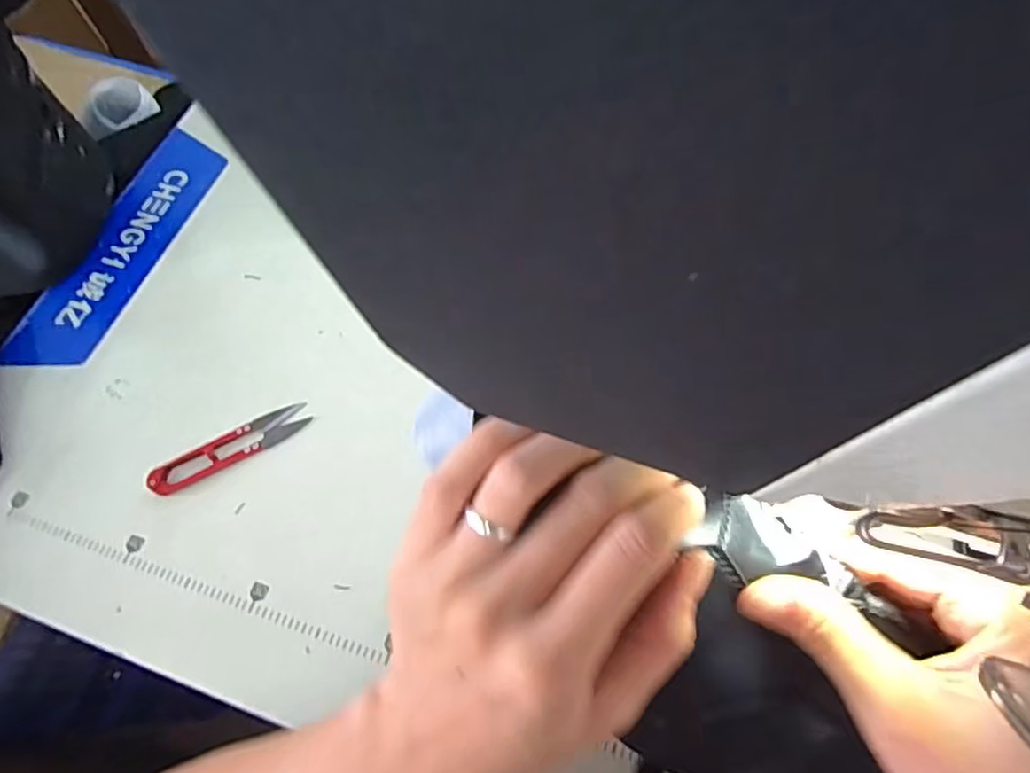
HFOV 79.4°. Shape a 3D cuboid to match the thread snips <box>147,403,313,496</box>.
[{"bbox_3d":[-0.214,0.045,0.466,0.119,0.010,0.029,-30,67,-11],"label":"thread snips"}]

